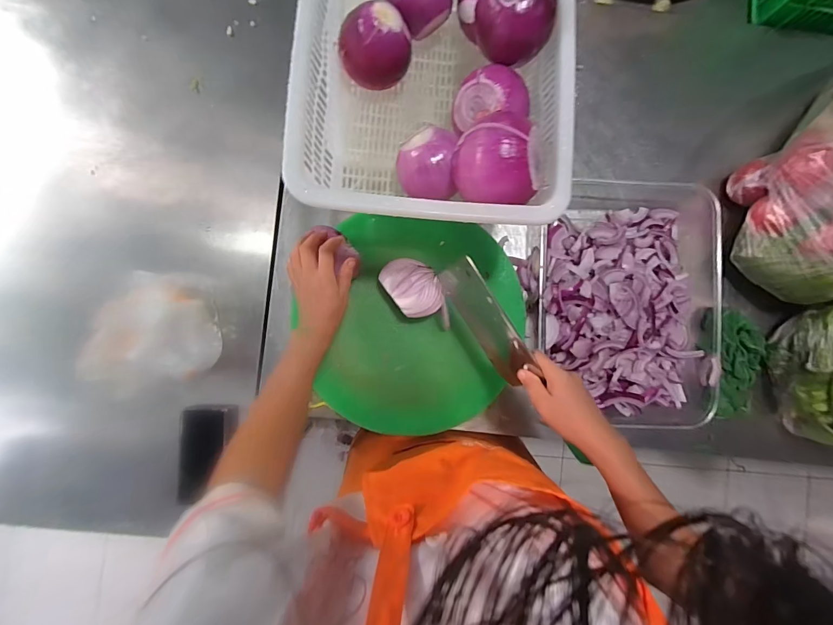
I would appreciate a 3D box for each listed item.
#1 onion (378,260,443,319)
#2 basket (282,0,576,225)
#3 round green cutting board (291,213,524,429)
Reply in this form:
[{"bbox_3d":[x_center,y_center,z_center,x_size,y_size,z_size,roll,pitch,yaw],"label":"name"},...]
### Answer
[{"bbox_3d":[-0.005,-0.041,0.598,0.075,0.058,0.100,-37,90,-3],"label":"onion"},{"bbox_3d":[0.023,-0.306,0.467,0.298,0.158,0.401,5,88,-2],"label":"basket"},{"bbox_3d":[-0.001,0.016,0.631,0.343,0.026,0.364,0,89,-2],"label":"round green cutting board"}]

